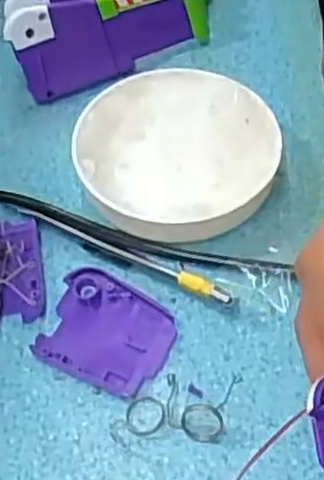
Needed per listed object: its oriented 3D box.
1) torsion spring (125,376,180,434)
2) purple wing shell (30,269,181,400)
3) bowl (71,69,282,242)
[{"bbox_3d":[-0.005,0.073,0.322,0.023,0.005,0.027,-5,55,-1],"label":"torsion spring"},{"bbox_3d":[-0.026,0.043,0.342,0.060,0.008,0.051,21,59,16],"label":"purple wing shell"},{"bbox_3d":[0.008,-0.046,0.385,0.103,0.027,0.099,-1,55,2],"label":"bowl"}]

